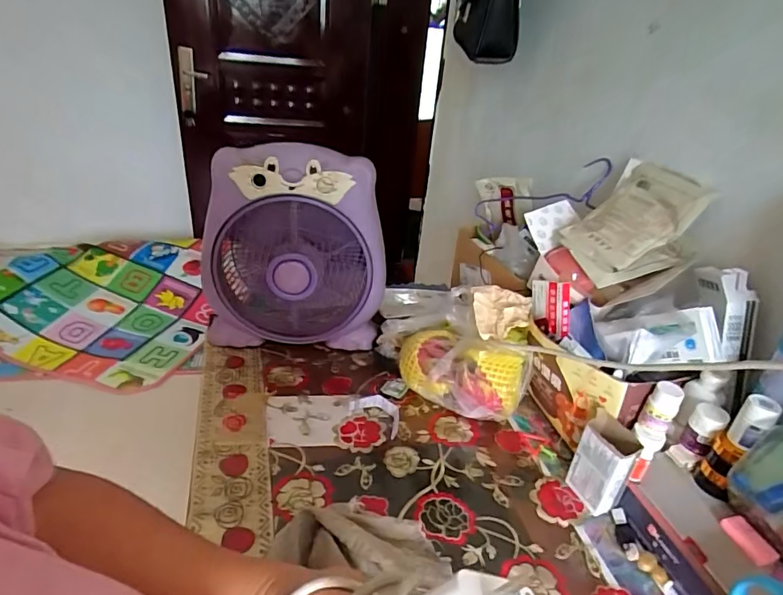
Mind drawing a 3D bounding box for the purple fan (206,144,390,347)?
[{"bbox_3d":[-0.174,-0.084,0.867,0.320,0.370,0.134,3,30,-6],"label":"purple fan"}]

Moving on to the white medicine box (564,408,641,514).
[{"bbox_3d":[0.279,0.225,0.631,0.043,0.131,0.064,-3,31,-17],"label":"white medicine box"}]

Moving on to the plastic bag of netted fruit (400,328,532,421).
[{"bbox_3d":[0.112,0.110,0.768,0.208,0.095,0.107,19,32,21],"label":"plastic bag of netted fruit"}]

